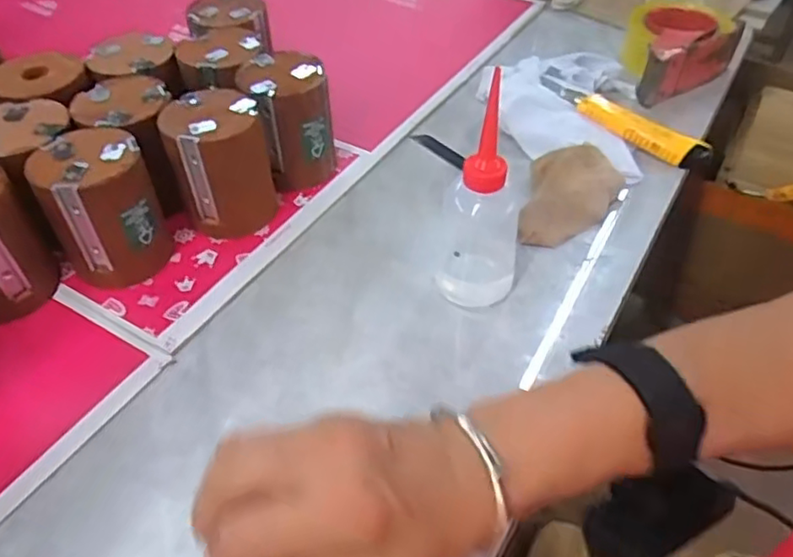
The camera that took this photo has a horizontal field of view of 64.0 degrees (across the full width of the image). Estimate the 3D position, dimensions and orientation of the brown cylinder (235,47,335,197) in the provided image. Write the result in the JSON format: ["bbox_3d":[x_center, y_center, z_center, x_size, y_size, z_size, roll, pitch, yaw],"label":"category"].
[{"bbox_3d":[-0.097,-0.143,0.577,0.070,0.103,0.073,-13,48,-11],"label":"brown cylinder"}]

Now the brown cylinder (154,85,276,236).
[{"bbox_3d":[-0.146,-0.096,0.531,0.073,0.100,0.071,-10,47,-9],"label":"brown cylinder"}]

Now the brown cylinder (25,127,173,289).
[{"bbox_3d":[-0.227,-0.055,0.495,0.077,0.104,0.078,-19,50,-17],"label":"brown cylinder"}]

